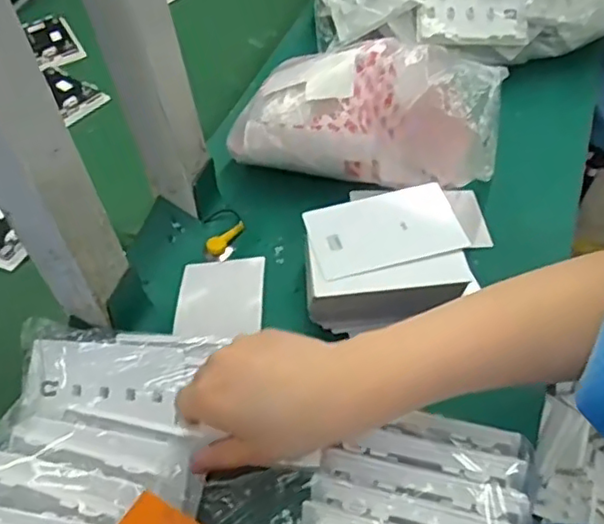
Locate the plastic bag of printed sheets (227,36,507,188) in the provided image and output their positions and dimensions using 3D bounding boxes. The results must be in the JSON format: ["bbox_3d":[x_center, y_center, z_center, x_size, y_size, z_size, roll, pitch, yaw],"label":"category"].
[{"bbox_3d":[0.051,-0.120,0.529,0.216,0.110,0.101,9,51,13],"label":"plastic bag of printed sheets"}]

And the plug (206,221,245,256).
[{"bbox_3d":[-0.062,-0.022,0.525,0.013,0.008,0.038,35,61,29],"label":"plug"}]

